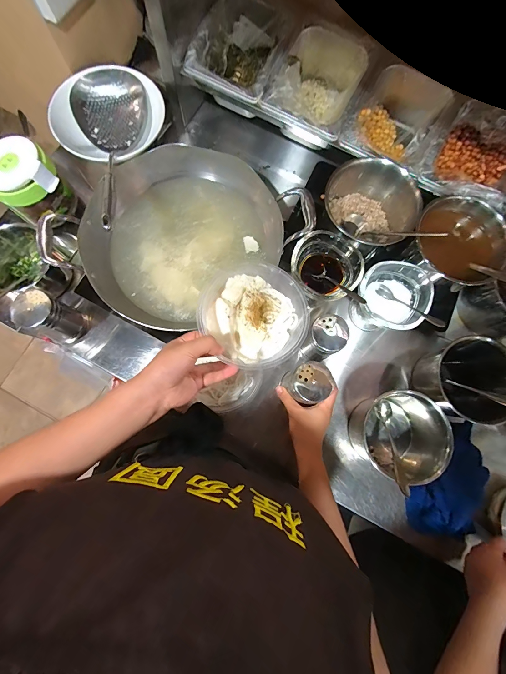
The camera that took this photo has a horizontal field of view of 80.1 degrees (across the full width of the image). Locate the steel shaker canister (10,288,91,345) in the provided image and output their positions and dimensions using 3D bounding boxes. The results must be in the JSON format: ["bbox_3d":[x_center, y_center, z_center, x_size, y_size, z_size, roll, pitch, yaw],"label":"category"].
[{"bbox_3d":[-0.343,-0.032,0.519,0.071,0.109,0.063,30,79,5],"label":"steel shaker canister"}]

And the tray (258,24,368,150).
[{"bbox_3d":[0.122,-0.471,0.598,0.159,0.119,0.192,27,79,4],"label":"tray"}]

